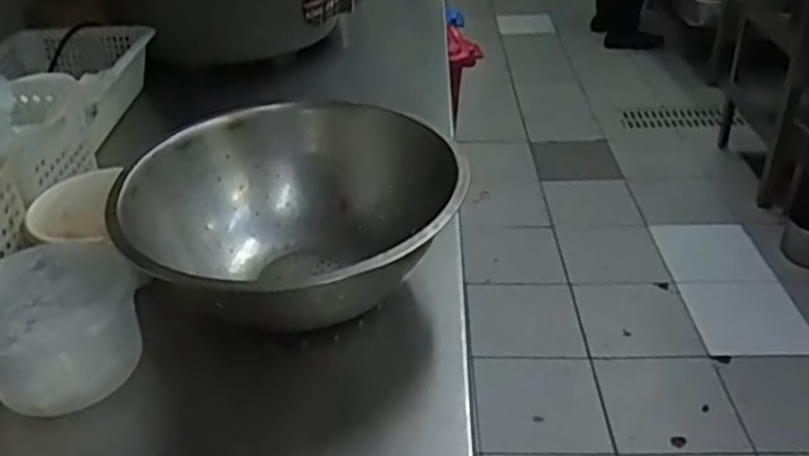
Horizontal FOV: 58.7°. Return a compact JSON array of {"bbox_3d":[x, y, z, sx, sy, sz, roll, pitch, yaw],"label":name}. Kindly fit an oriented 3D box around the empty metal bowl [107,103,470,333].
[{"bbox_3d":[-0.101,0.004,0.708,0.304,0.133,0.291,-1,34,1],"label":"empty metal bowl"}]

